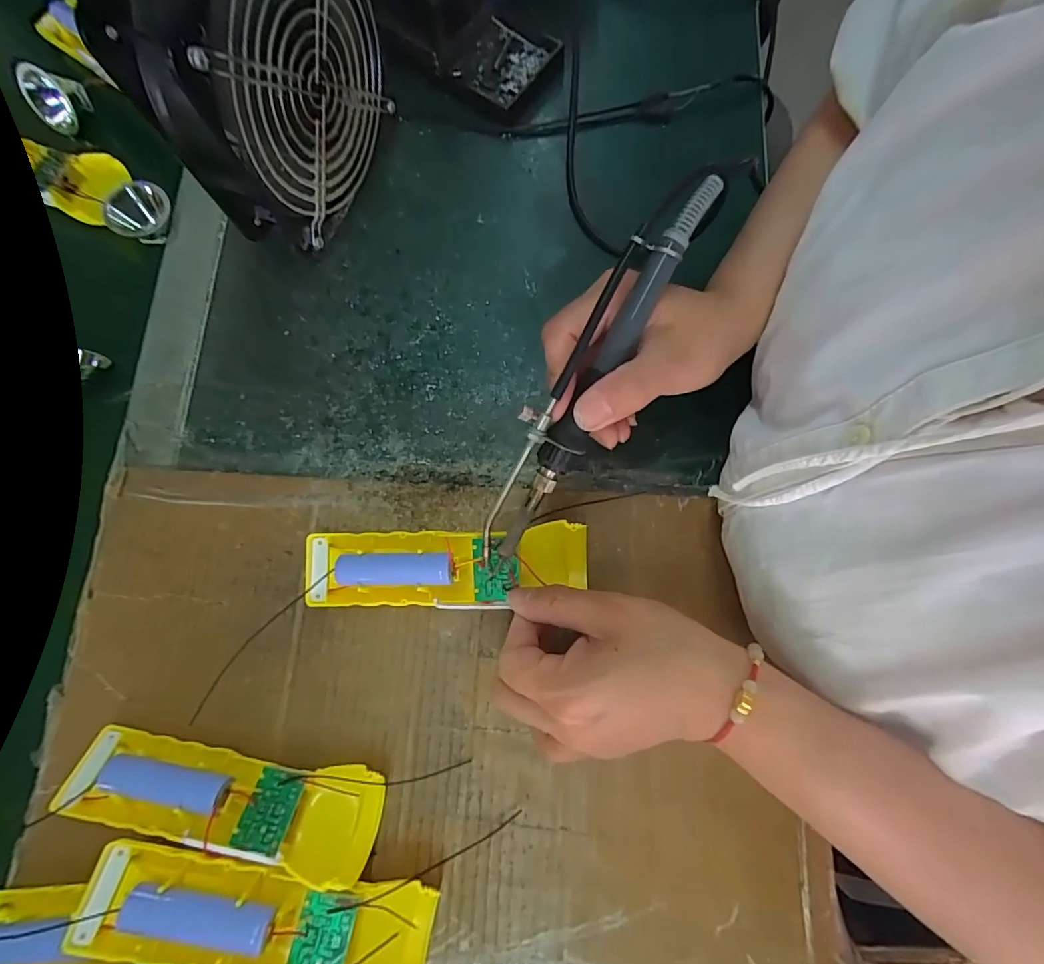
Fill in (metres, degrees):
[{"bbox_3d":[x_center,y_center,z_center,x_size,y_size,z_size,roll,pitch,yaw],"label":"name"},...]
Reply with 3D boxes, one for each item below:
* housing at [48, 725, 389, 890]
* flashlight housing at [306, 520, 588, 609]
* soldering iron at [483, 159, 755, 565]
[{"bbox_3d":[-0.150,0.162,0.251,0.153,0.028,0.046,11,42,3],"label":"housing"},{"bbox_3d":[-0.043,0.048,0.275,0.156,0.017,0.044,-4,76,2],"label":"flashlight housing"},{"bbox_3d":[0.032,-0.053,0.230,0.028,0.021,0.209,31,101,6],"label":"soldering iron"}]

